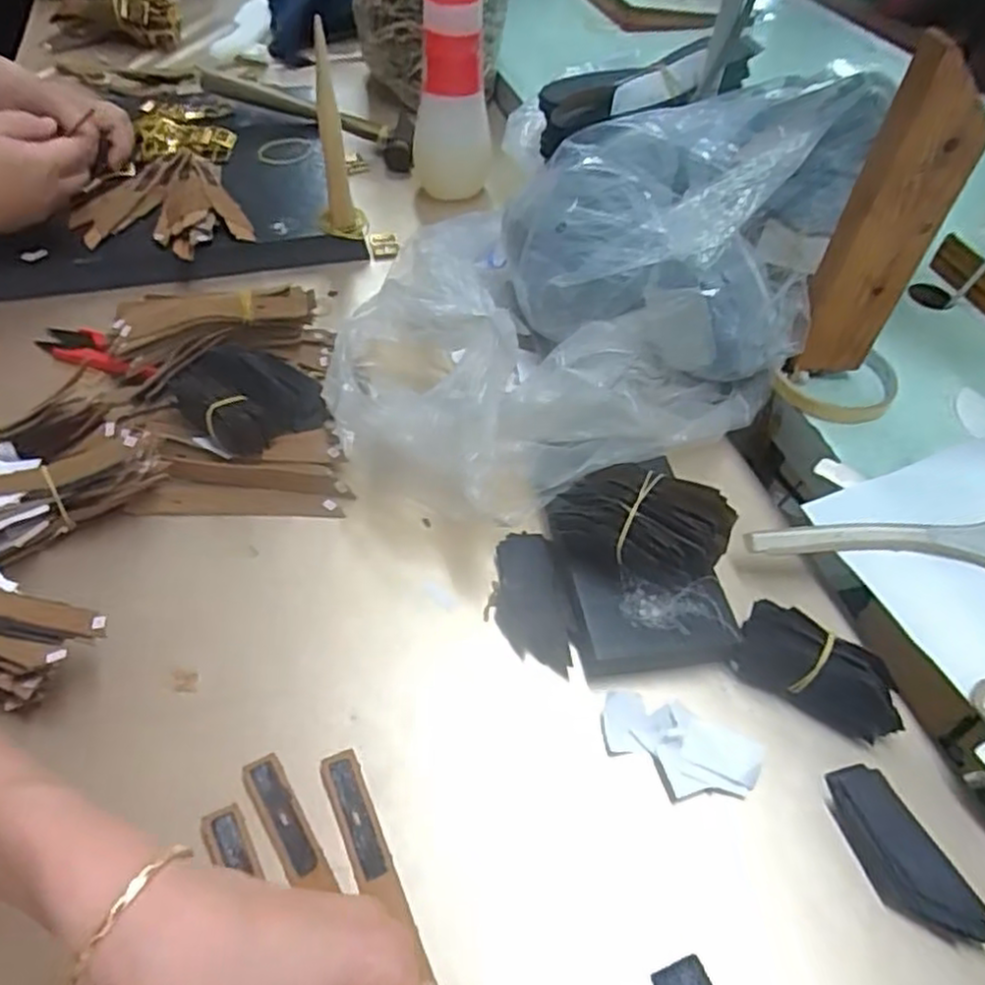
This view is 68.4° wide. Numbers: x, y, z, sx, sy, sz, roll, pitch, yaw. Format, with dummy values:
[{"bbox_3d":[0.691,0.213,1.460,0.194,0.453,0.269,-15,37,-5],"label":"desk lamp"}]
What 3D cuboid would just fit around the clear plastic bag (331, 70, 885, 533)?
[{"bbox_3d":[0.053,-0.146,0.483,0.278,0.161,0.350,29,54,20],"label":"clear plastic bag"}]

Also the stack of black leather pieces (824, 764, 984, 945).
[{"bbox_3d":[0.182,0.161,0.324,0.032,0.013,0.078,-14,52,-14],"label":"stack of black leather pieces"}]

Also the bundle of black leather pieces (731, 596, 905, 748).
[{"bbox_3d":[0.165,0.089,0.366,0.079,0.031,0.034,27,54,18],"label":"bundle of black leather pieces"}]

